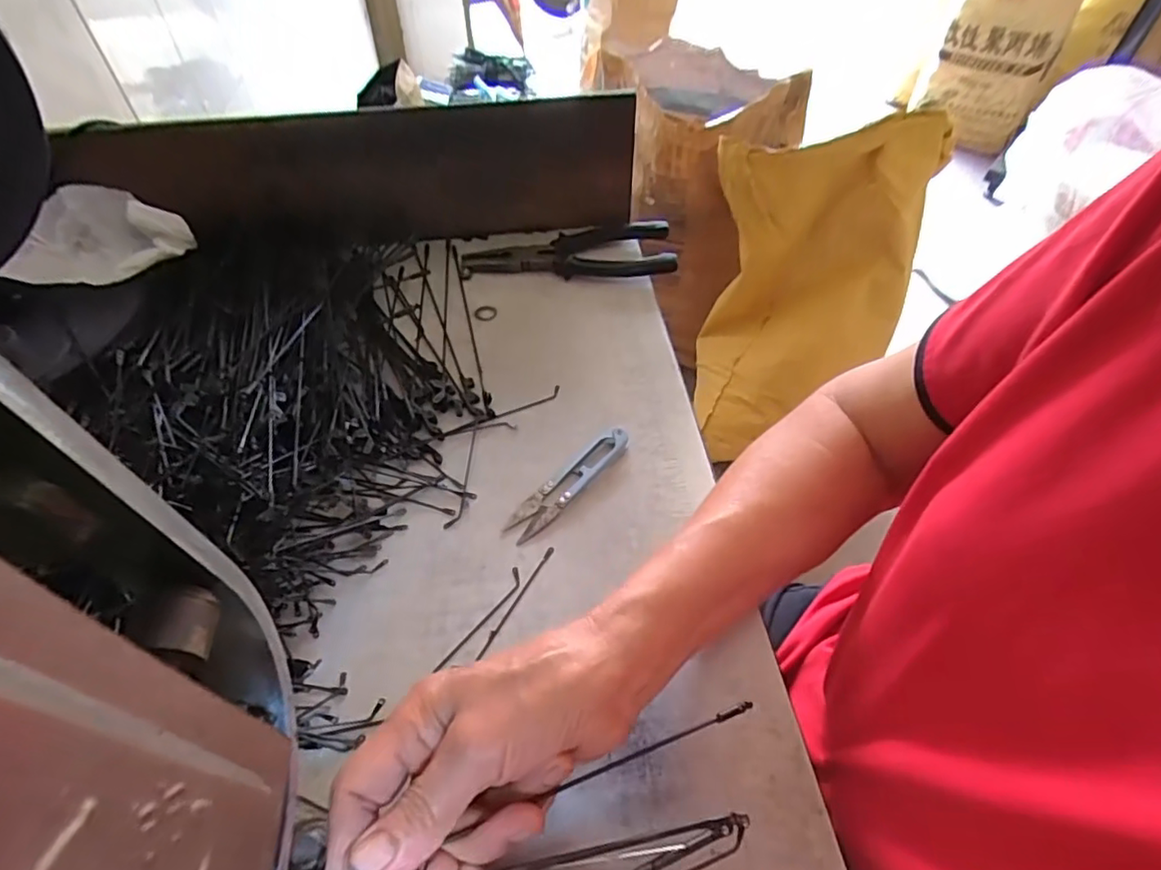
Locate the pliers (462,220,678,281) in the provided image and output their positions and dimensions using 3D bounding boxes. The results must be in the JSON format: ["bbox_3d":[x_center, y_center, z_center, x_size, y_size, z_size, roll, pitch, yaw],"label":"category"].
[{"bbox_3d":[-0.010,-0.161,0.525,0.177,0.022,0.066,0,51,0],"label":"pliers"}]

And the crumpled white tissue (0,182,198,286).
[{"bbox_3d":[-0.356,-0.144,0.453,0.104,0.046,0.094,-6,51,-5],"label":"crumpled white tissue"}]

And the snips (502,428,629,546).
[{"bbox_3d":[-0.007,0.029,0.382,0.022,0.011,0.099,35,59,25],"label":"snips"}]

